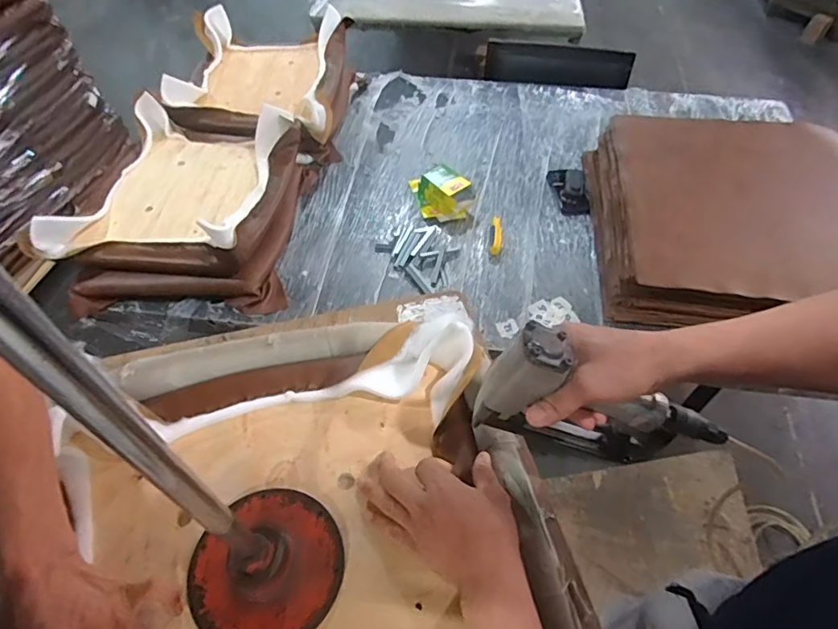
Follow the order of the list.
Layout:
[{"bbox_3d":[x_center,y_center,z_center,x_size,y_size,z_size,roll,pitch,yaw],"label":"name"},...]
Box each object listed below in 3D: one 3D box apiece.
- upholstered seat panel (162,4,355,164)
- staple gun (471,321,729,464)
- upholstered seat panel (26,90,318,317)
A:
[{"bbox_3d":[-0.461,-0.678,1.549,0.483,0.194,0.574,-1,53,-1],"label":"upholstered seat panel"},{"bbox_3d":[0.174,0.100,0.513,0.255,0.116,0.053,25,51,-17],"label":"staple gun"},{"bbox_3d":[-0.541,-0.279,1.238,0.482,0.181,0.539,2,53,1],"label":"upholstered seat panel"}]

